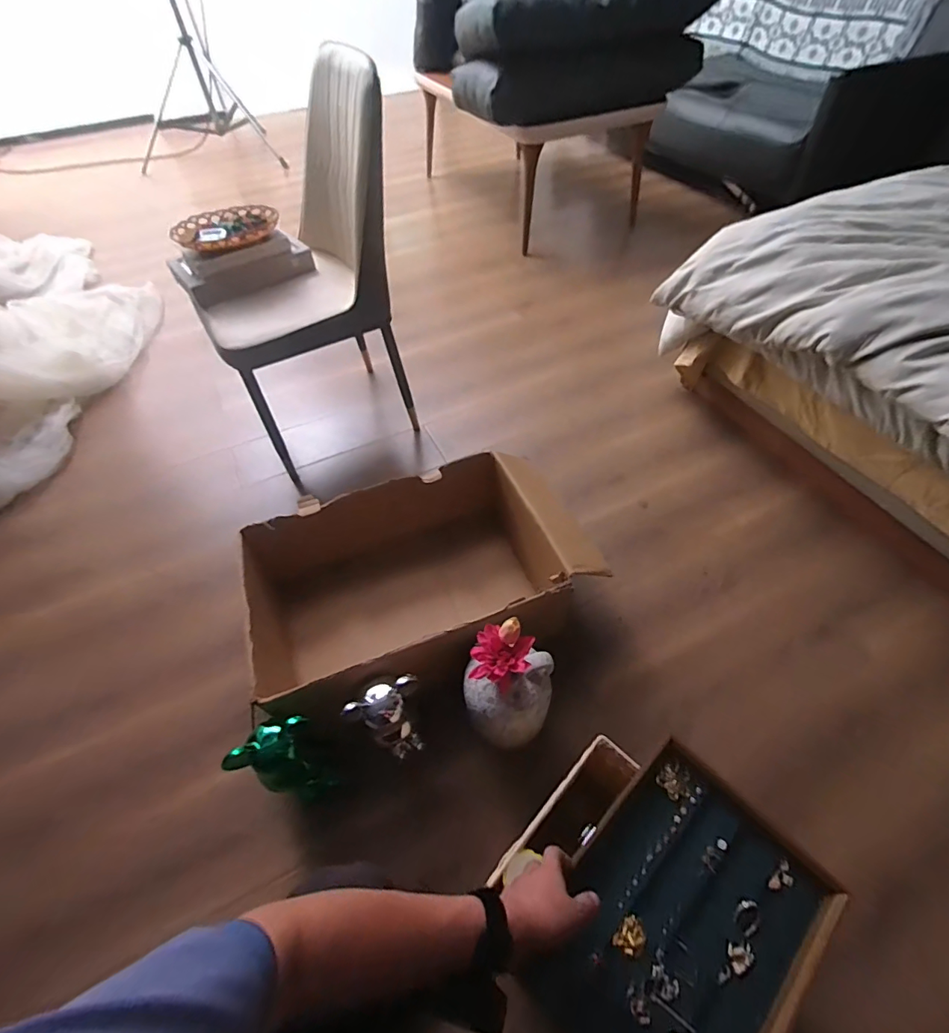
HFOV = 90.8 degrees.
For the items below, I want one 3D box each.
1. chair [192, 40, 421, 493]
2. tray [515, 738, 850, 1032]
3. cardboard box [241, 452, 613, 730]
[{"bbox_3d":[-0.442,-0.588,1.242,0.502,0.794,0.439,-16,54,-9],"label":"chair"},{"bbox_3d":[0.239,0.487,0.560,0.345,0.060,0.242,-34,60,-24],"label":"tray"},{"bbox_3d":[-0.120,0.148,1.042,0.754,0.214,0.465,-16,54,-10],"label":"cardboard box"}]

